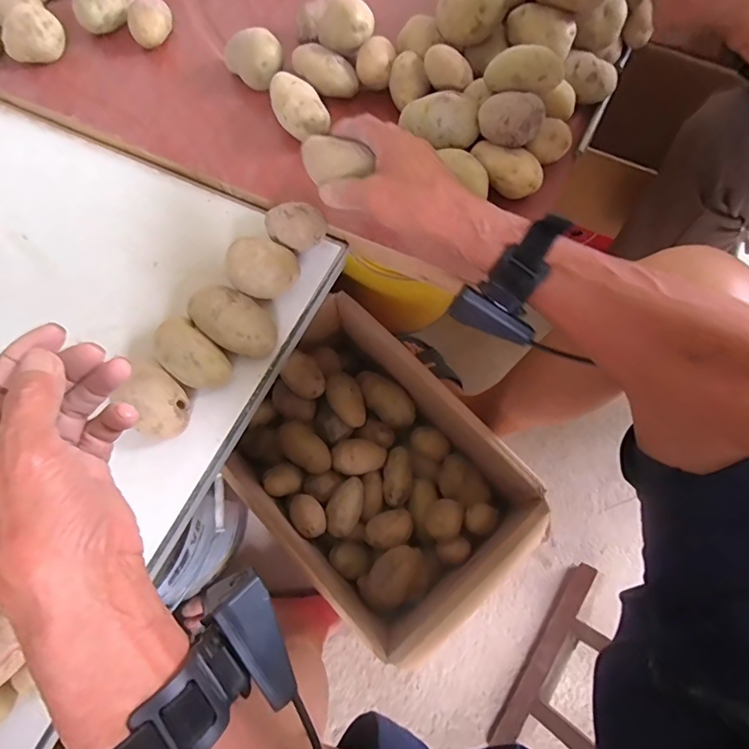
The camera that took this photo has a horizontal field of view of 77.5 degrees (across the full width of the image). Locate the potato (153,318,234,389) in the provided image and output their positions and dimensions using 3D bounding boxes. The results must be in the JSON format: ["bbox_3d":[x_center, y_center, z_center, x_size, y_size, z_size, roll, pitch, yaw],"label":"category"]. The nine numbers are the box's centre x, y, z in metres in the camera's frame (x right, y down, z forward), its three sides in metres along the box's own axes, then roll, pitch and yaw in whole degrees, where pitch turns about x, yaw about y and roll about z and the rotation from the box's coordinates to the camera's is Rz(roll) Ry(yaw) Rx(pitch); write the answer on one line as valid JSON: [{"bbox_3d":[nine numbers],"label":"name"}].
[{"bbox_3d":[-0.175,-0.015,0.454,0.083,0.050,0.048,40,79,14],"label":"potato"}]

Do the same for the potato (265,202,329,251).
[{"bbox_3d":[-0.080,-0.149,0.488,0.055,0.049,0.048,-35,75,-7],"label":"potato"}]

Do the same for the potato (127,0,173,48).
[{"bbox_3d":[-0.283,-0.445,0.594,0.055,0.042,0.057,-22,74,-4],"label":"potato"}]

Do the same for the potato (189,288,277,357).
[{"bbox_3d":[-0.137,-0.050,0.462,0.088,0.059,0.053,30,78,11],"label":"potato"}]

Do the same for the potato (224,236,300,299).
[{"bbox_3d":[-0.111,-0.102,0.471,0.069,0.055,0.051,3,74,4],"label":"potato"}]

